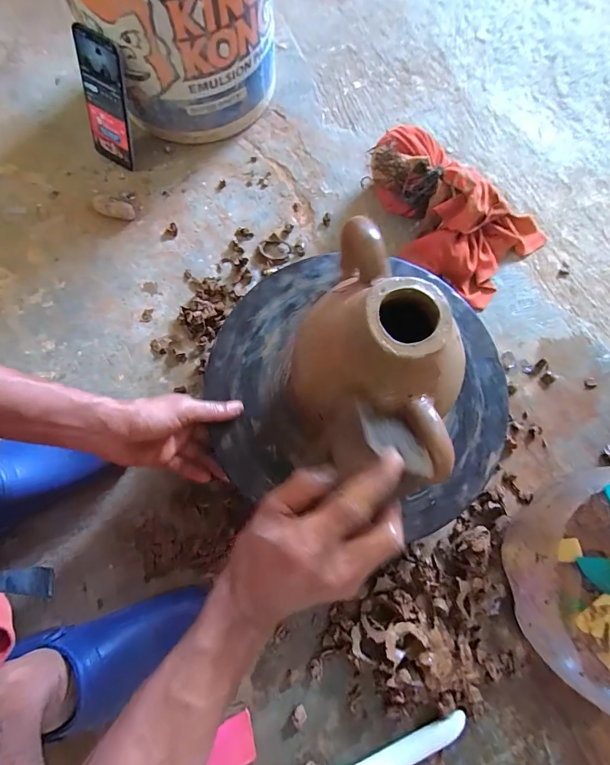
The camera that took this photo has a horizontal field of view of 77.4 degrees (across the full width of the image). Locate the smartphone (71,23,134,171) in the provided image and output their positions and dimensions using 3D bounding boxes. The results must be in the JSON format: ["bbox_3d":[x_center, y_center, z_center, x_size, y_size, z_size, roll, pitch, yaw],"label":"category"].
[{"bbox_3d":[-0.286,-0.401,0.547,0.081,0.160,0.015,26,52,5],"label":"smartphone"}]

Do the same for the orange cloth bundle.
[{"bbox_3d":[0.208,-0.254,0.556,0.272,0.085,0.186,40,79,8],"label":"orange cloth bundle"}]

